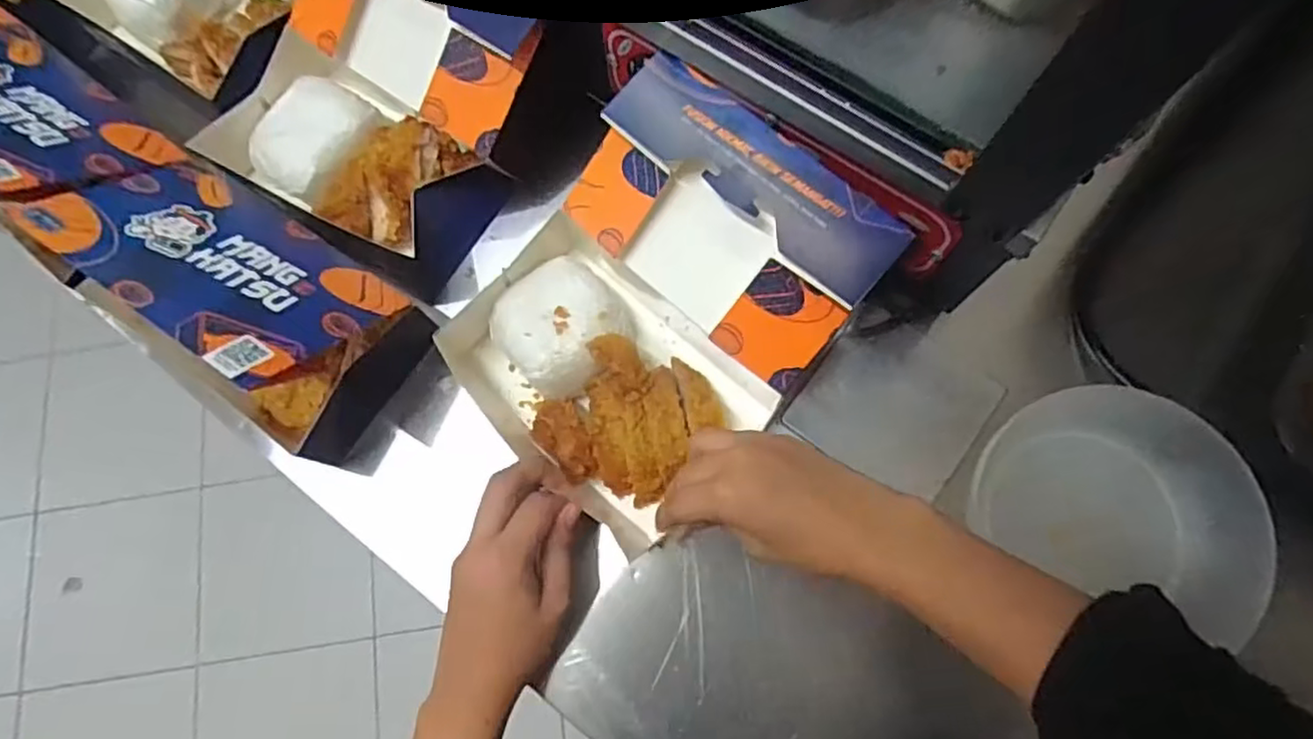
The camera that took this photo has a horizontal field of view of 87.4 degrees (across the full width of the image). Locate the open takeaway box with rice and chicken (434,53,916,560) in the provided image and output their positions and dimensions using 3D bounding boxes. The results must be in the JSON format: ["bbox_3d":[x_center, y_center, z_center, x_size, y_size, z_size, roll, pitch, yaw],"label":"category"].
[{"bbox_3d":[-0.001,-0.035,0.401,0.218,0.111,0.179,-42,77,-9],"label":"open takeaway box with rice and chicken"}]

